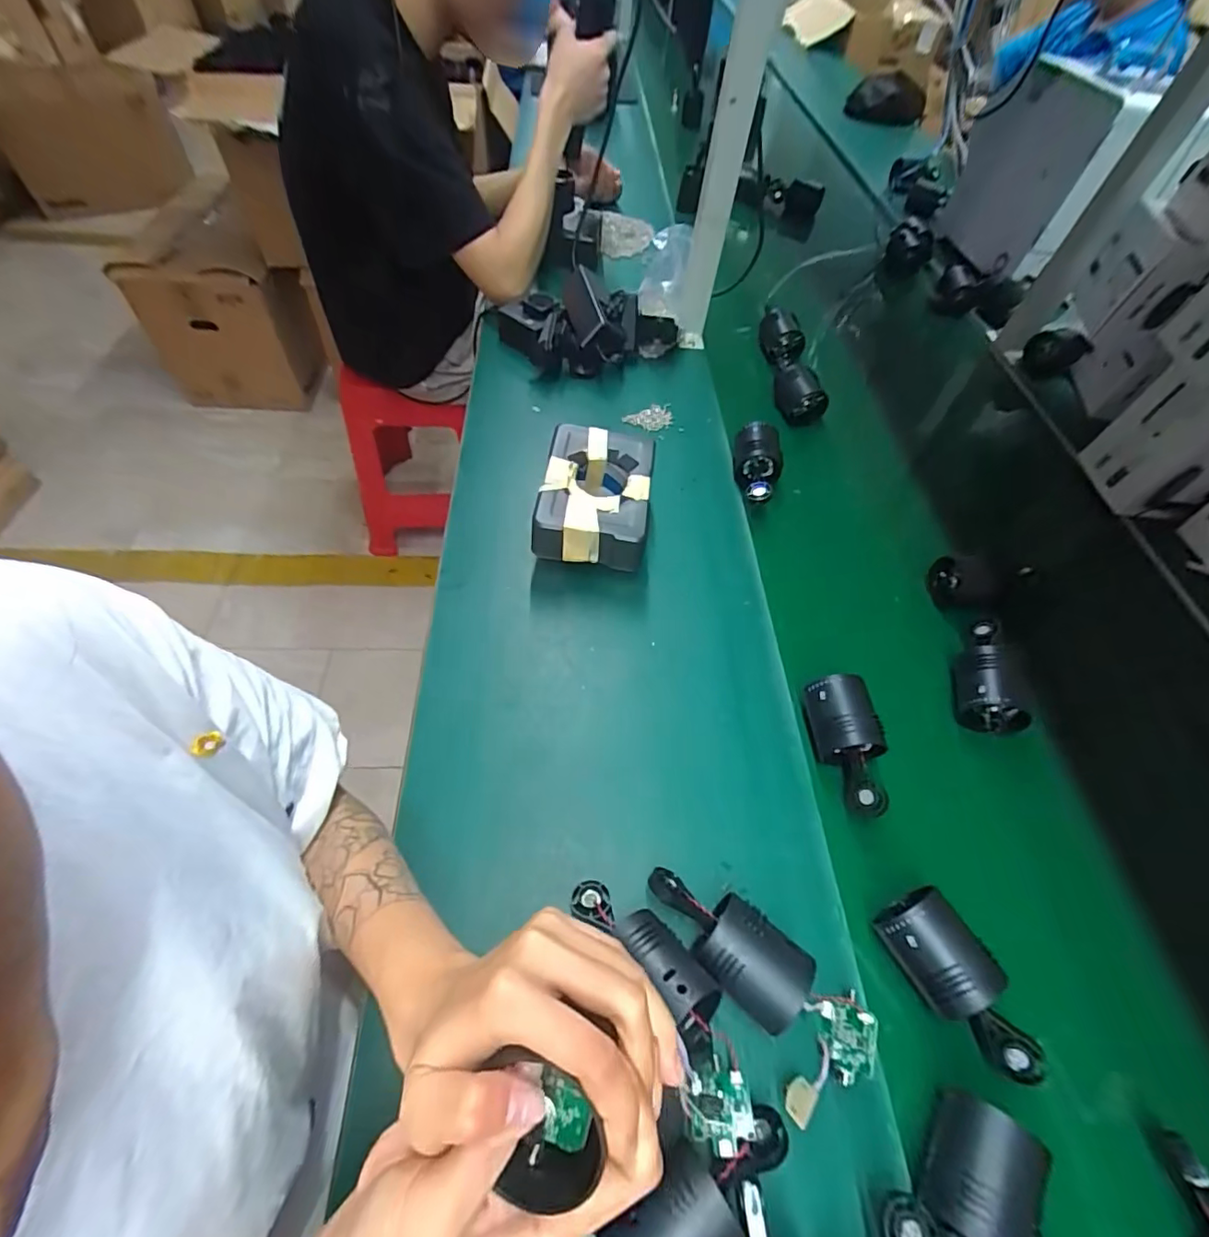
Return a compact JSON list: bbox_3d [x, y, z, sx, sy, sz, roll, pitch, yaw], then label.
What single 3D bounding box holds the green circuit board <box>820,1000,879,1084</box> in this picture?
[{"bbox_3d":[0.161,0.278,0.356,0.036,0.010,0.043,-17,42,31],"label":"green circuit board"}]

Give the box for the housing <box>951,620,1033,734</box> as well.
[{"bbox_3d":[0.366,0.060,0.518,0.059,0.052,0.087,15,57,6],"label":"housing"}]

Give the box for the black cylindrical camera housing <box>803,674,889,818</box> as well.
[{"bbox_3d":[0.211,0.107,0.471,0.051,0.044,0.116,-9,77,-10],"label":"black cylindrical camera housing"}]

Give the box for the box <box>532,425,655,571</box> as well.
[{"bbox_3d":[-0.009,-0.130,0.565,0.109,0.053,0.152,9,55,-1],"label":"box"}]

